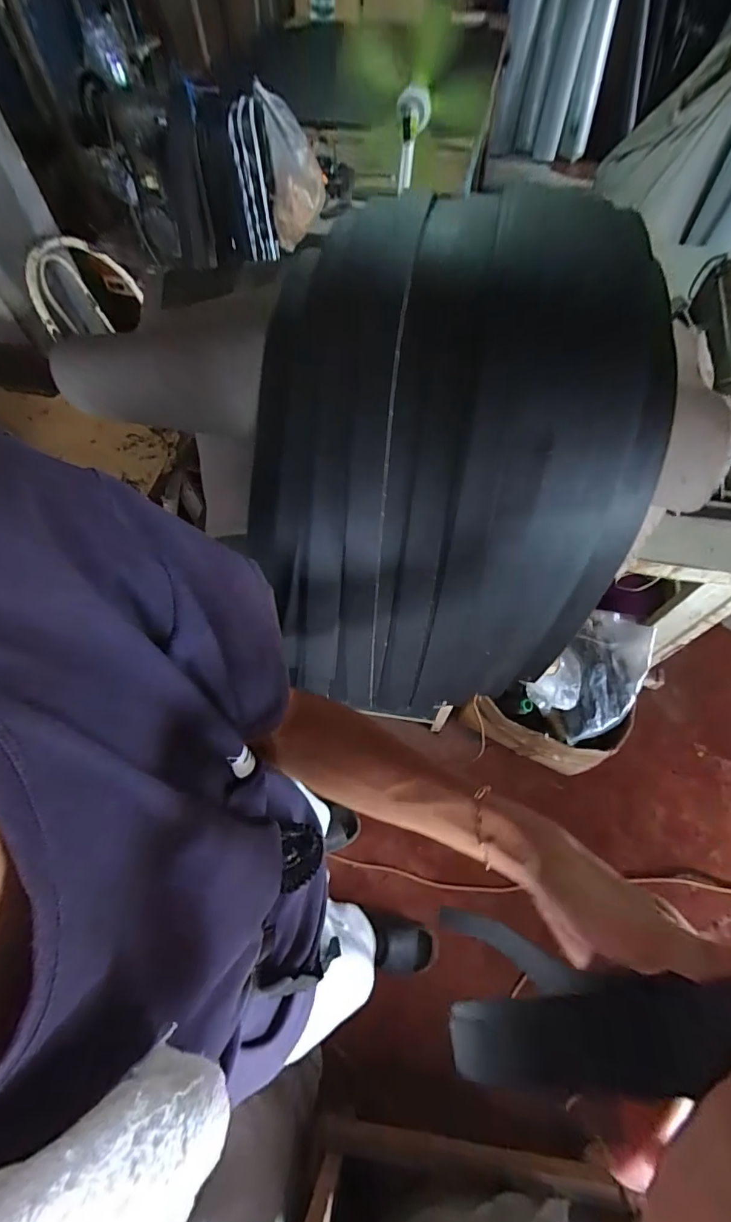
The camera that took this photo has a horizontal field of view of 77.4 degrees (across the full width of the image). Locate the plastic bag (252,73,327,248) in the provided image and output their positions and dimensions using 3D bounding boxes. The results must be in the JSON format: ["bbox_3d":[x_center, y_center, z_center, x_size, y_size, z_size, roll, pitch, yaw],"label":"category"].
[{"bbox_3d":[-0.201,-1.245,1.296,0.152,0.277,0.233,-4,62,-2],"label":"plastic bag"}]

